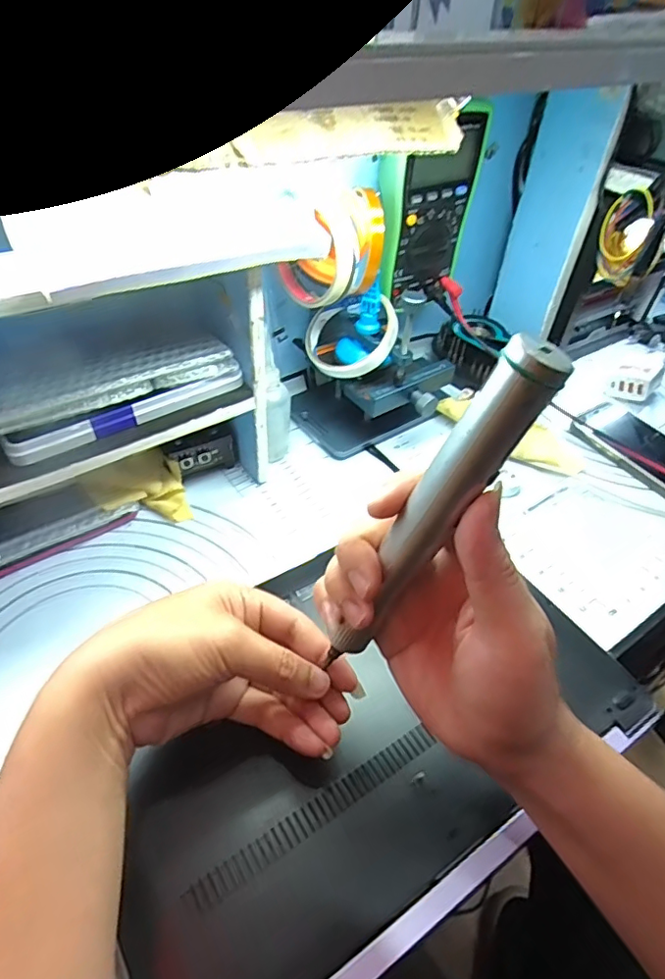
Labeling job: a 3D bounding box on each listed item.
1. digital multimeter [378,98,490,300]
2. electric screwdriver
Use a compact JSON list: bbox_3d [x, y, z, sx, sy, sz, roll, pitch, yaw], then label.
[{"bbox_3d":[0.086,-0.252,0.491,0.090,0.147,0.032,-20,48,-23],"label":"digital multimeter"},{"bbox_3d":[0.039,0.016,0.228,0.017,0.173,0.019,8,40,-24],"label":"electric screwdriver"}]

